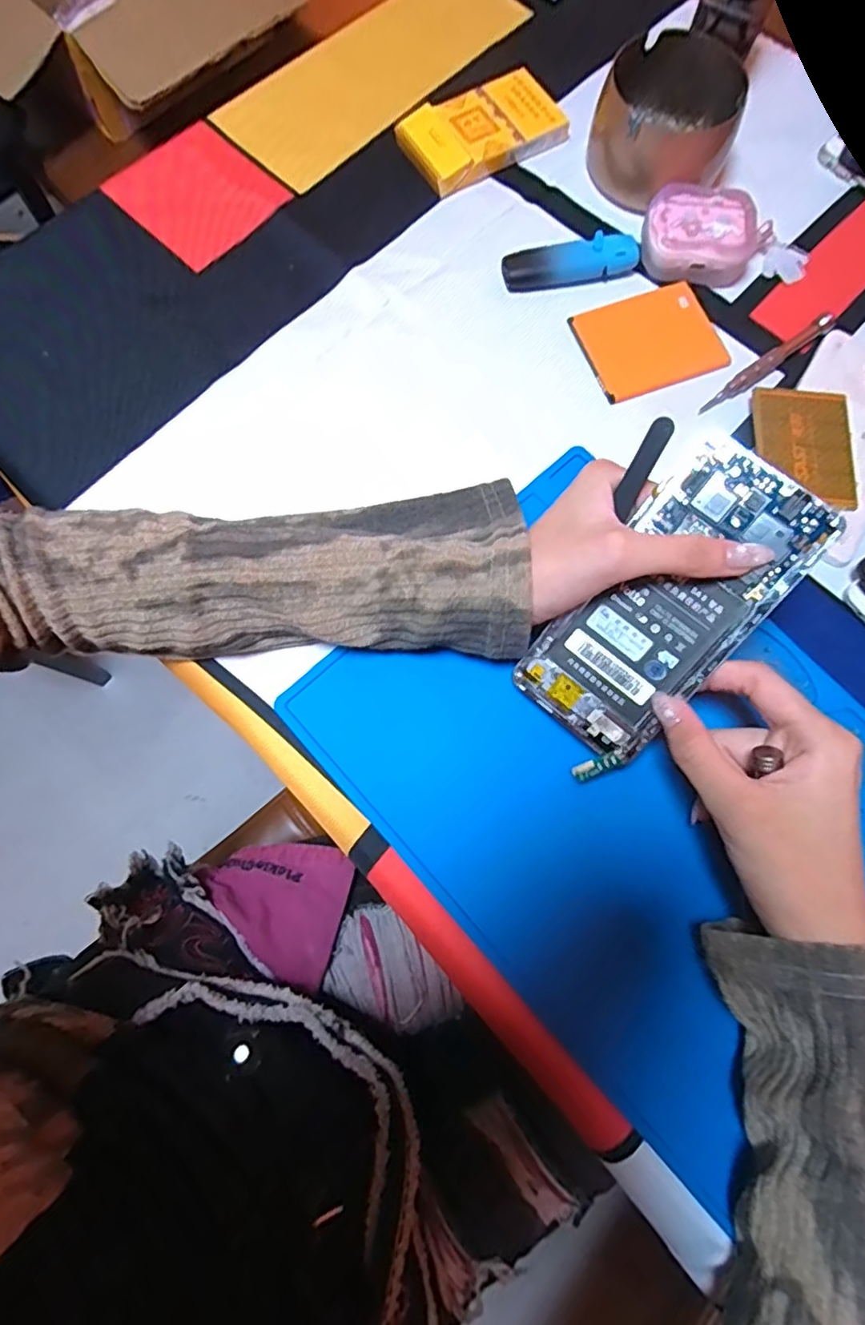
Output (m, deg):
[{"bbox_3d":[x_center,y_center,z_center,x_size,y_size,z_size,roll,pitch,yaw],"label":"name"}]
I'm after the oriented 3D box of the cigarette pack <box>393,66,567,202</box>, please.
[{"bbox_3d":[0.034,-0.352,0.392,0.102,0.016,0.057,-30,78,-9],"label":"cigarette pack"}]

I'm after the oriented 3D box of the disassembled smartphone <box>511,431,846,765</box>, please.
[{"bbox_3d":[0.104,-0.024,0.268,0.068,0.005,0.141,40,110,8],"label":"disassembled smartphone"}]

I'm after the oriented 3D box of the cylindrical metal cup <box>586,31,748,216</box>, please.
[{"bbox_3d":[0.149,-0.345,0.381,0.087,0.043,0.102,20,76,3],"label":"cylindrical metal cup"}]

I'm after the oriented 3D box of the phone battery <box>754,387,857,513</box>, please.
[{"bbox_3d":[0.214,-0.125,0.342,0.055,0.008,0.075,7,75,0],"label":"phone battery"}]

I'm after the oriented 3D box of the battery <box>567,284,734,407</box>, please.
[{"bbox_3d":[0.133,-0.197,0.362,0.082,0.004,0.064,-20,77,-7],"label":"battery"}]

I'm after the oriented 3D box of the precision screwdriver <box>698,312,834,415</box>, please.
[{"bbox_3d":[0.202,-0.181,0.357,0.103,0.010,0.011,-36,79,-10],"label":"precision screwdriver"}]

